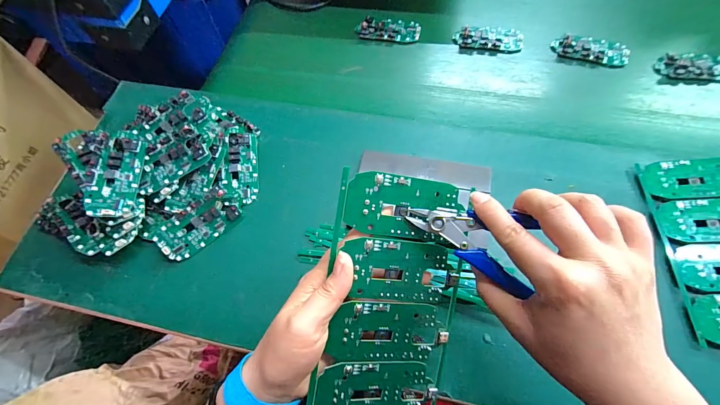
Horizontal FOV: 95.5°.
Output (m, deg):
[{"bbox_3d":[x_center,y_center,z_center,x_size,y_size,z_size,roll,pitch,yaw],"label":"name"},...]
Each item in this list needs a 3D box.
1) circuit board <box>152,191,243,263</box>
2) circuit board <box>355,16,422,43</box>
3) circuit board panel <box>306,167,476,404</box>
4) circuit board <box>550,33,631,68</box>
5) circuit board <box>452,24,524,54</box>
[{"bbox_3d":[-0.179,0.026,0.364,0.085,0.023,0.044,-38,102,-15],"label":"circuit board"},{"bbox_3d":[0.043,-0.268,0.502,0.097,0.018,0.044,6,64,7],"label":"circuit board"},{"bbox_3d":[0.025,0.075,0.250,0.105,0.004,0.186,8,95,-17],"label":"circuit board panel"},{"bbox_3d":[0.328,-0.218,0.468,0.098,0.014,0.043,19,66,13],"label":"circuit board"},{"bbox_3d":[0.191,-0.243,0.486,0.098,0.012,0.044,6,64,6],"label":"circuit board"}]

